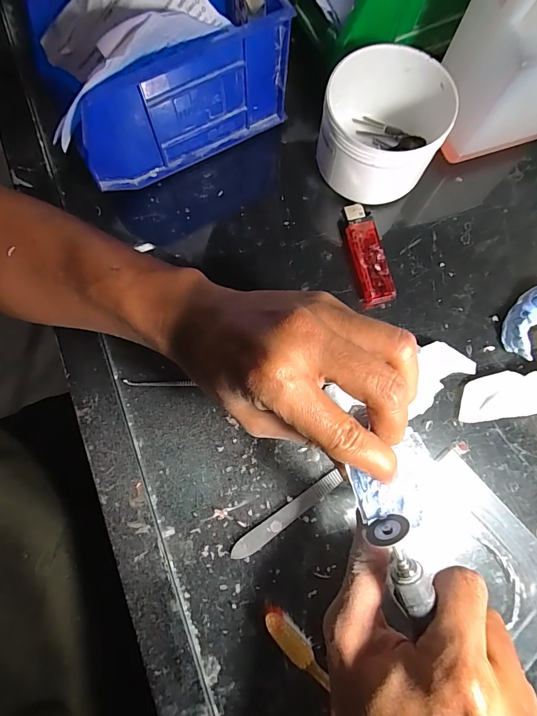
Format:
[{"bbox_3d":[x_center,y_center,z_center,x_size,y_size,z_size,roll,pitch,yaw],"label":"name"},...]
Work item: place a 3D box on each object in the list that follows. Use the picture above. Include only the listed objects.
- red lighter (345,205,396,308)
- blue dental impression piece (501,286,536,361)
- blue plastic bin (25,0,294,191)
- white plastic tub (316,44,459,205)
[{"bbox_3d":[0.078,-0.080,0.297,0.025,0.013,0.083,-11,79,-3],"label":"red lighter"},{"bbox_3d":[0.197,-0.029,0.284,0.026,0.023,0.059,37,80,7],"label":"blue dental impression piece"},{"bbox_3d":[-0.079,-0.217,0.284,0.162,0.091,0.095,-29,80,-6],"label":"blue plastic bin"},{"bbox_3d":[0.086,-0.173,0.290,0.086,0.063,0.085,0,78,-1],"label":"white plastic tub"}]

